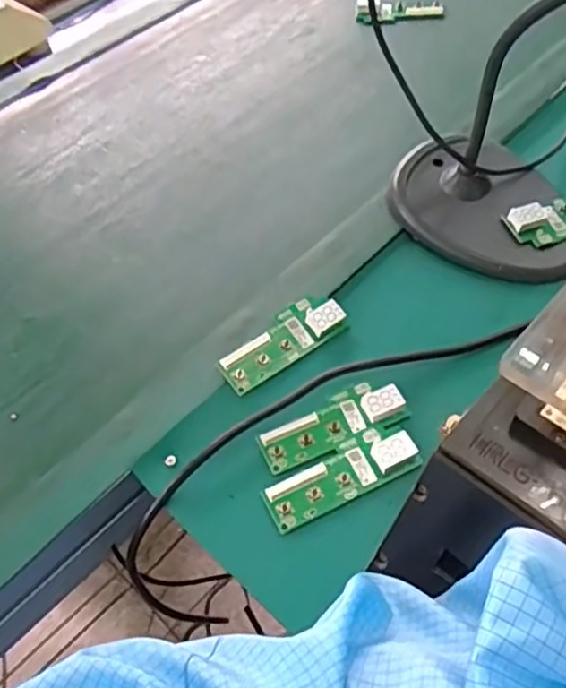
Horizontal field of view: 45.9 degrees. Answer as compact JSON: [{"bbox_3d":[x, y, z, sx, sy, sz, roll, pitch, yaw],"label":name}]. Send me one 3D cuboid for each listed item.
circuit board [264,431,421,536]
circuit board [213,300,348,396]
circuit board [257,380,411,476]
[{"bbox_3d":[0.035,0.081,0.419,0.098,0.007,0.036,-23,53,-12],"label":"circuit board"},{"bbox_3d":[-0.001,-0.002,0.480,0.097,0.011,0.034,-37,57,-21],"label":"circuit board"},{"bbox_3d":[0.032,0.051,0.441,0.098,0.011,0.037,-24,54,-13],"label":"circuit board"}]

